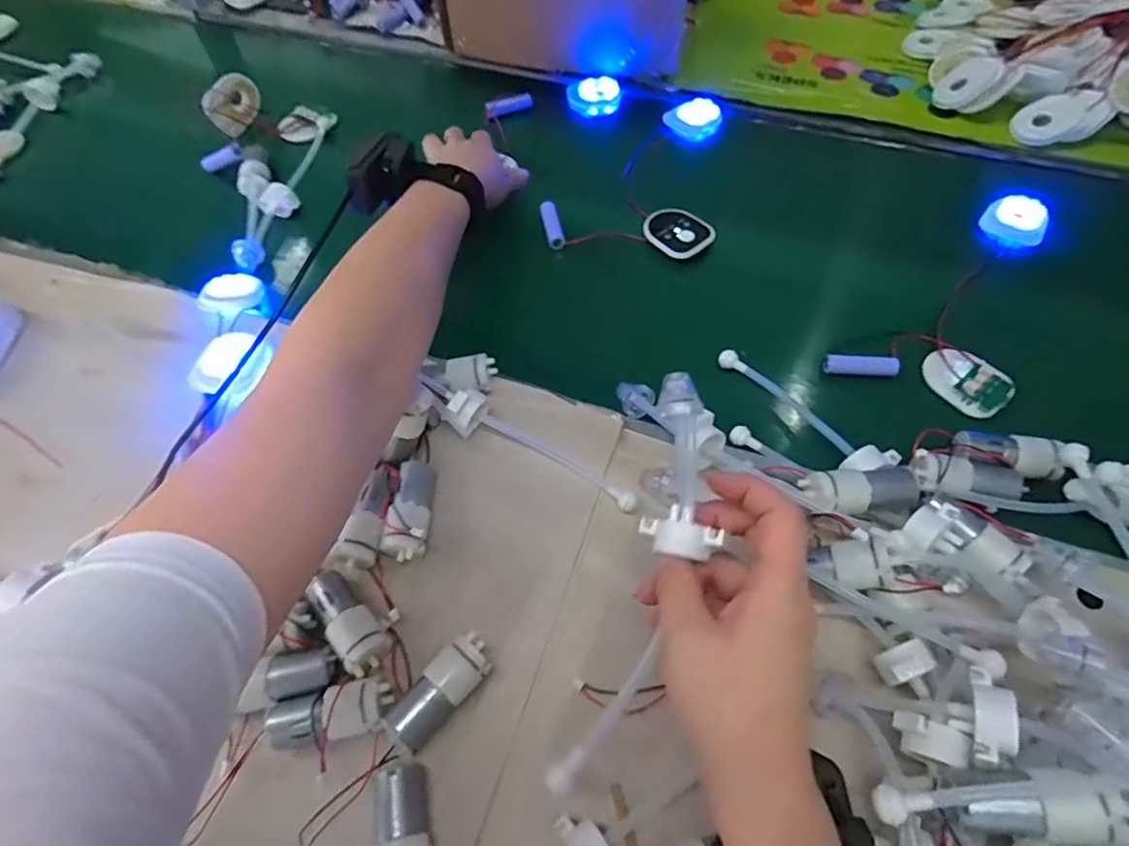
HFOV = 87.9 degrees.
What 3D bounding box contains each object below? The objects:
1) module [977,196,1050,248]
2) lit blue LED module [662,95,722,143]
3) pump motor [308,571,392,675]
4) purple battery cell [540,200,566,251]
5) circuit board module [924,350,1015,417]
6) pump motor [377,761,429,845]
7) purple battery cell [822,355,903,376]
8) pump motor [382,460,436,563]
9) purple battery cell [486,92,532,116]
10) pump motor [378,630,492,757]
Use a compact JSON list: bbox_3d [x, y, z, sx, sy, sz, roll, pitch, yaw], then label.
[{"bbox_3d":[0.399,-0.179,0.517,0.049,0.016,0.049,32,65,19],"label":"module"},{"bbox_3d":[0.134,-0.315,0.609,0.057,0.020,0.039,-33,63,-17],"label":"lit blue LED module"},{"bbox_3d":[-0.125,0.115,0.340,0.024,0.025,0.059,-39,65,-19],"label":"pump motor"},{"bbox_3d":[-0.012,-0.178,0.525,0.017,0.014,0.052,-13,59,-6],"label":"purple battery cell"},{"bbox_3d":[0.292,-0.032,0.425,0.044,0.008,0.058,-35,64,-18],"label":"circuit board module"},{"bbox_3d":[-0.078,0.201,0.287,0.022,0.027,0.059,-10,59,-4],"label":"pump motor"},{"bbox_3d":[0.219,-0.043,0.433,0.053,0.010,0.014,4,59,4],"label":"purple battery cell"},{"bbox_3d":[-0.099,0.057,0.375,0.023,0.024,0.065,-2,59,1],"label":"pump motor"},{"bbox_3d":[-0.058,-0.339,0.622,0.051,0.015,0.014,-29,62,-15],"label":"purple battery cell"},{"bbox_3d":[-0.068,0.148,0.320,0.025,0.026,0.065,38,67,22],"label":"pump motor"}]

